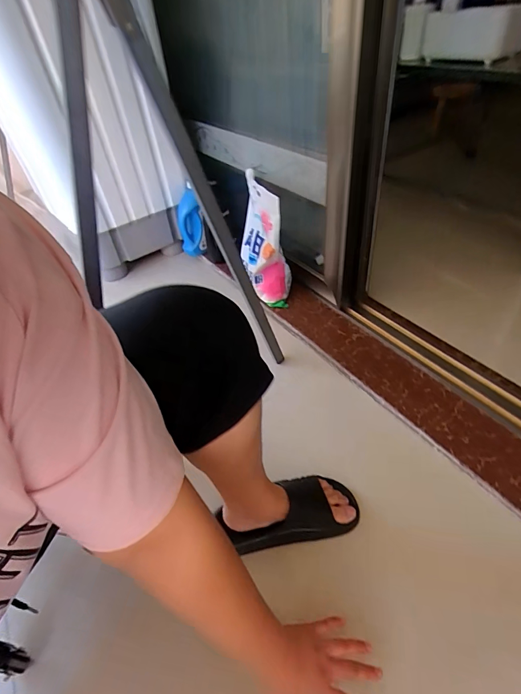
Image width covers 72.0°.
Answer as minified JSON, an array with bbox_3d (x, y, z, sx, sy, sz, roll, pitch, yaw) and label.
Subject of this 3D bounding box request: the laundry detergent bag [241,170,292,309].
[{"bbox_3d":[0.003,-0.304,1.022,0.108,0.309,0.242,-14,44,-7],"label":"laundry detergent bag"}]

